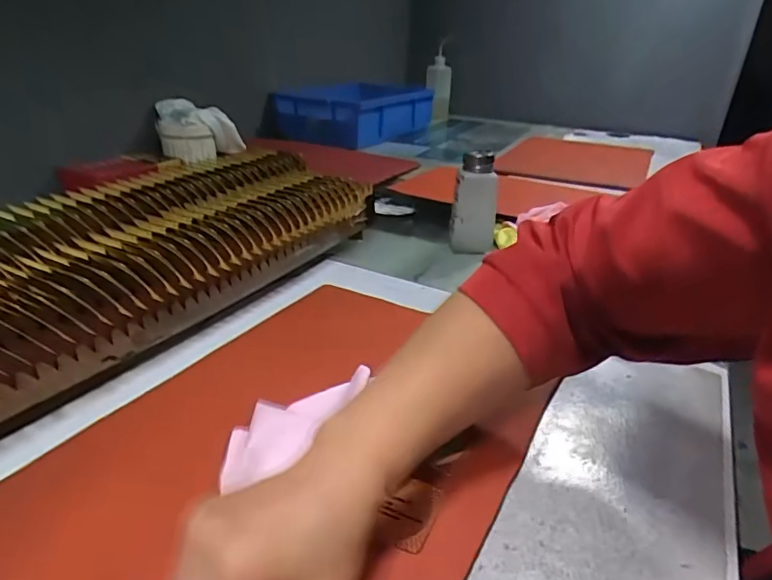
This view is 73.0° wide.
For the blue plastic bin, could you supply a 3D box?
[{"bbox_3d":[-0.102,-0.438,1.280,0.284,0.110,0.335,22,32,33],"label":"blue plastic bin"}]

